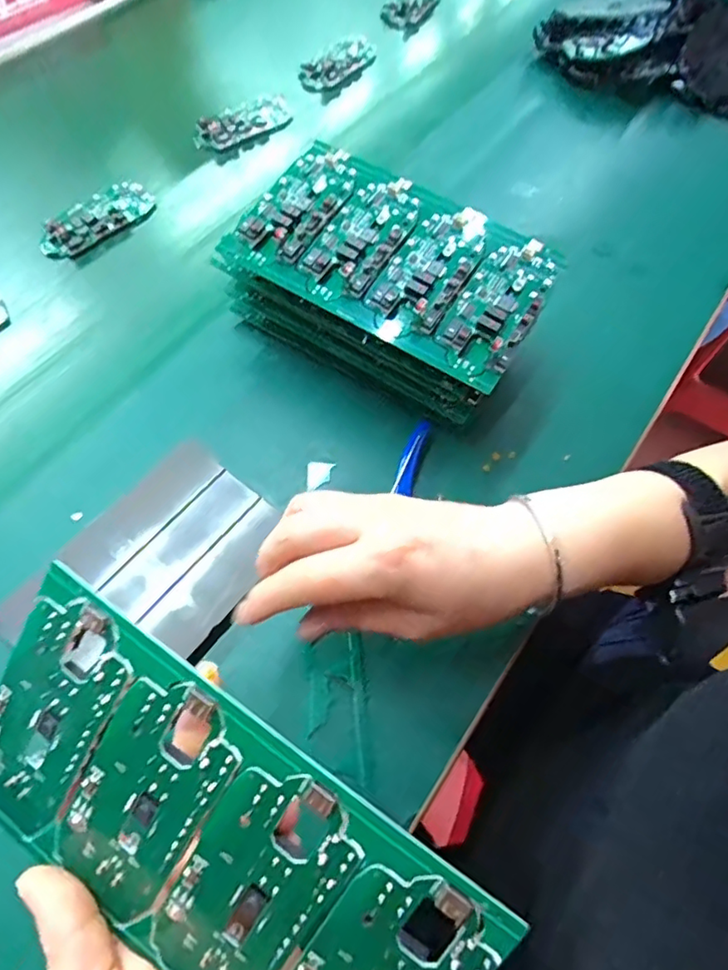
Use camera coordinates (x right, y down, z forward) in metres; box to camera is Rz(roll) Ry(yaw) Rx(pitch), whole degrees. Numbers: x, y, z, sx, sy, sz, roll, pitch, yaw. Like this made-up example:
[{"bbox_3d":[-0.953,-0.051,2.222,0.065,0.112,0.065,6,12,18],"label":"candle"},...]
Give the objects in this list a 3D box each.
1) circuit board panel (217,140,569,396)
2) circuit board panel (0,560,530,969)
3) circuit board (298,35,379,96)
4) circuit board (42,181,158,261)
[{"bbox_3d":[0.019,-0.142,0.362,0.184,0.024,0.110,28,65,13],"label":"circuit board panel"},{"bbox_3d":[-0.056,0.120,0.199,0.186,0.004,0.104,32,104,13],"label":"circuit board panel"},{"bbox_3d":[-0.025,-0.435,0.608,0.045,0.020,0.091,40,68,18],"label":"circuit board"},{"bbox_3d":[-0.223,-0.220,0.485,0.048,0.014,0.098,37,67,16],"label":"circuit board"}]

